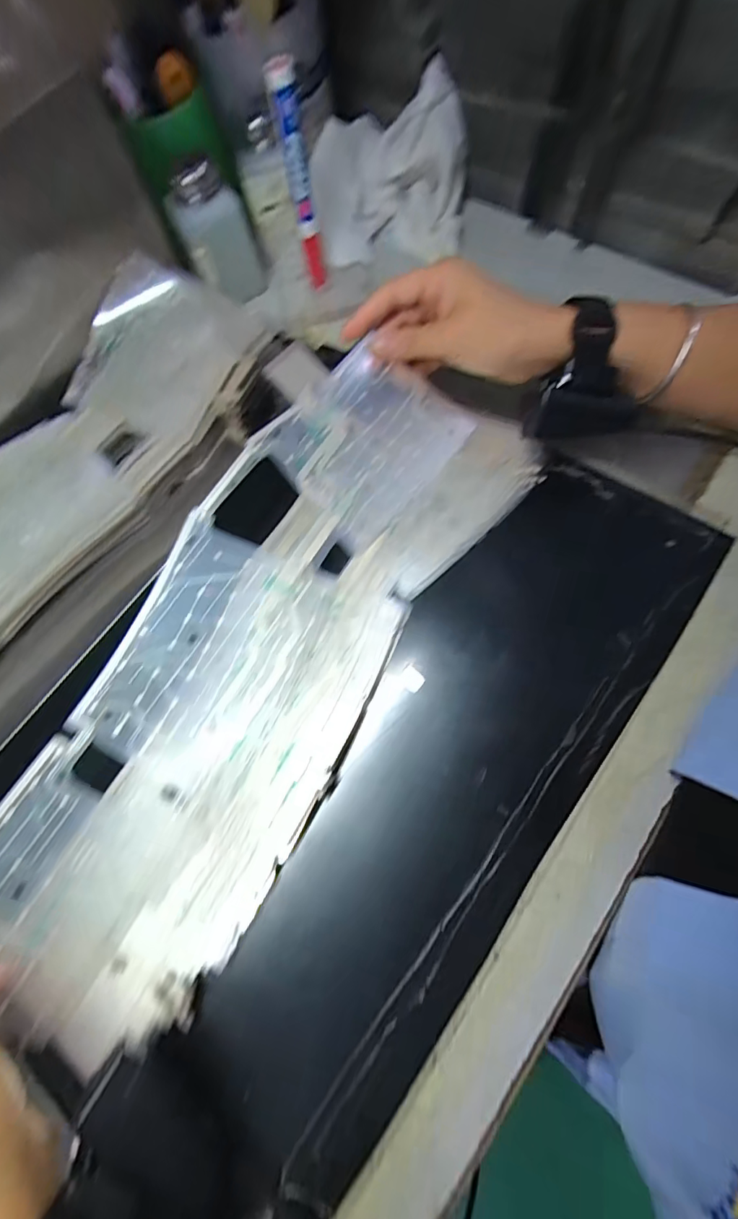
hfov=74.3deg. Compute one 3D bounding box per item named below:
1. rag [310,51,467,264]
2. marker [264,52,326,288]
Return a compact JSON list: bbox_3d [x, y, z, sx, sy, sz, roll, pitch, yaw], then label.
[{"bbox_3d":[0.017,-0.372,0.416,0.133,0.101,0.103,-4,68,6],"label":"rag"},{"bbox_3d":[-0.054,-0.329,0.386,0.018,0.149,0.022,-23,68,-2],"label":"marker"}]

